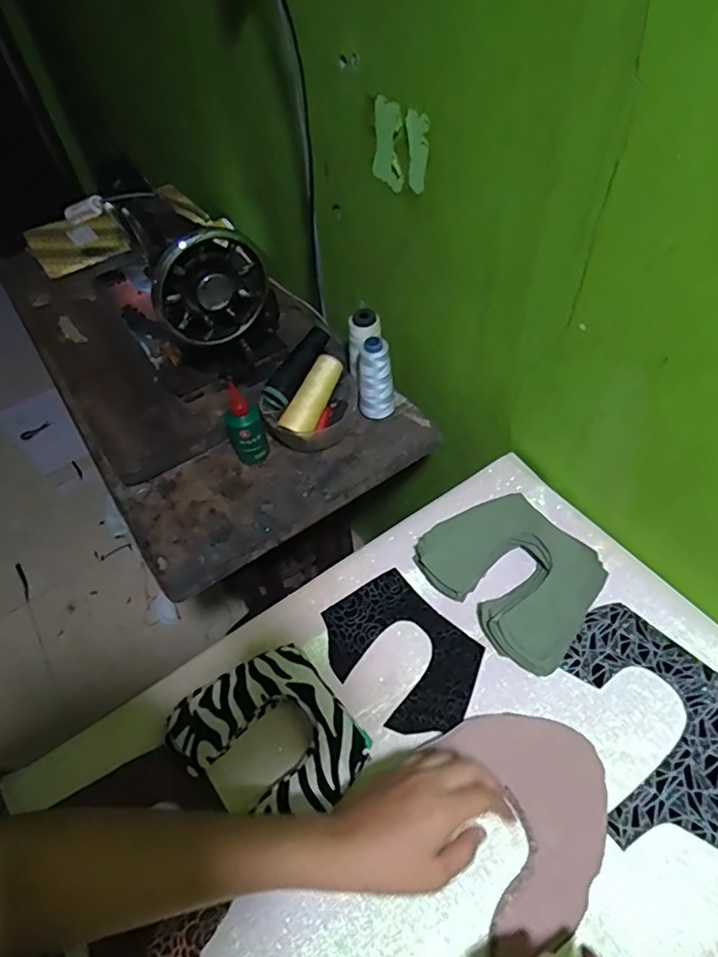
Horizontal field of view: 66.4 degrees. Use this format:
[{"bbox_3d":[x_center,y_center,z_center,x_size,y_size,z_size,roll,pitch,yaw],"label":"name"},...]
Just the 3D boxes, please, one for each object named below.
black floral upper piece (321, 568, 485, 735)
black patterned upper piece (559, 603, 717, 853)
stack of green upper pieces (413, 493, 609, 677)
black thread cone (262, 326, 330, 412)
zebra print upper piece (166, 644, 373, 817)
[{"bbox_3d":[0.041,0.170,0.538,0.155,0.009,0.113,38,67,25],"label":"black floral upper piece"},{"bbox_3d":[0.249,0.216,0.482,0.173,0.007,0.166,-39,58,-23],"label":"black patterned upper piece"},{"bbox_3d":[0.159,0.097,0.562,0.136,0.039,0.166,-36,57,-21],"label":"stack of green upper pieces"},{"bbox_3d":[-0.080,-0.143,0.695,0.034,0.036,0.118,28,77,24],"label":"black thread cone"},{"bbox_3d":[-0.078,0.231,0.484,0.132,0.035,0.144,-36,57,-21],"label":"zebra print upper piece"}]

